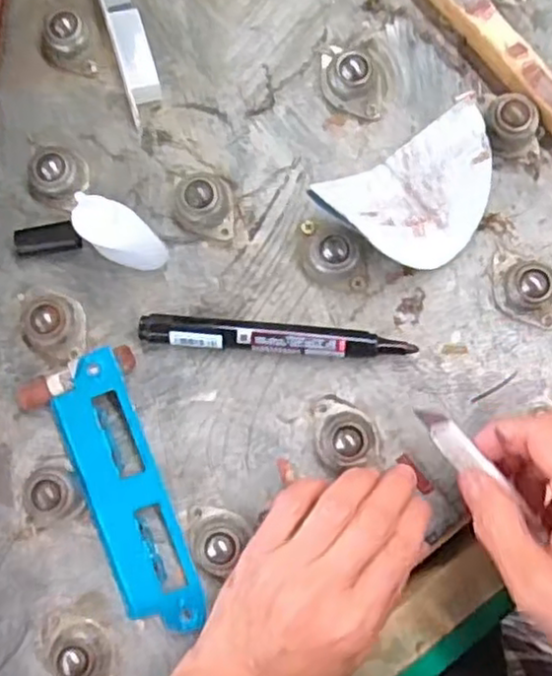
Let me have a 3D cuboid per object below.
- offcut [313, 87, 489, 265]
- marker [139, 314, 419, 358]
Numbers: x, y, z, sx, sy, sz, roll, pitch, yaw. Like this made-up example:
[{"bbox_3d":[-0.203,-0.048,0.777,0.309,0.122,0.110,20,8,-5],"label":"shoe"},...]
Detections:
[{"bbox_3d":[0.073,-0.069,0.340,0.092,0.044,0.061,-35,84,-3],"label":"offcut"},{"bbox_3d":[0.000,0.000,0.347,0.134,0.016,0.016,4,83,2],"label":"marker"}]

